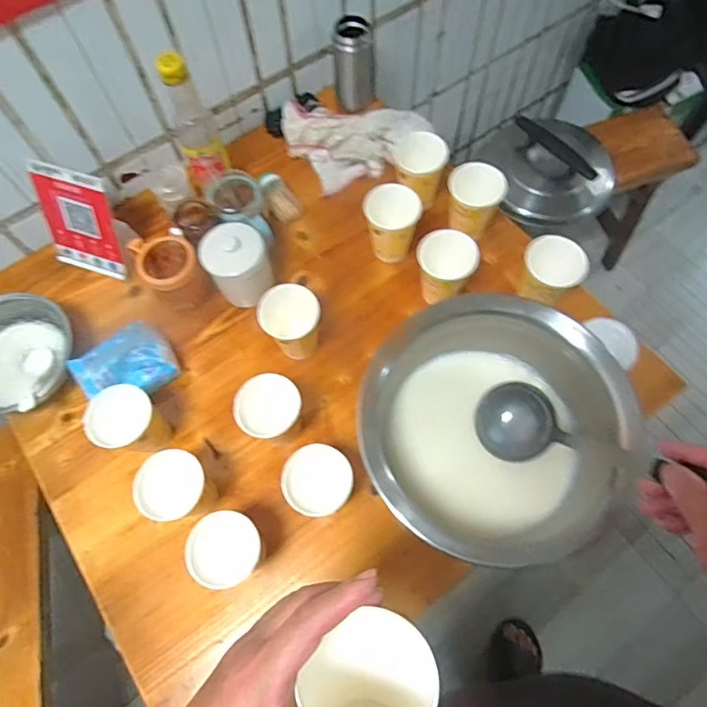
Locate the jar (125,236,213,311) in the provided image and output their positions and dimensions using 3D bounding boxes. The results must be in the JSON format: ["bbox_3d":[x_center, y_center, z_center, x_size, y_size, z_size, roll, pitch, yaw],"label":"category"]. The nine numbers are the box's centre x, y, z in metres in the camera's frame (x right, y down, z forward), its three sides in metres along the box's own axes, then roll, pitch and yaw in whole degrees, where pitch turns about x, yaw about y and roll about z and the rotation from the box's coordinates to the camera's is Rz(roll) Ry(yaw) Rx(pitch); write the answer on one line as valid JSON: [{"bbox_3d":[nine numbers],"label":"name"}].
[{"bbox_3d":[-0.269,-0.119,0.768,0.080,0.094,0.097,-35,71,-12],"label":"jar"}]

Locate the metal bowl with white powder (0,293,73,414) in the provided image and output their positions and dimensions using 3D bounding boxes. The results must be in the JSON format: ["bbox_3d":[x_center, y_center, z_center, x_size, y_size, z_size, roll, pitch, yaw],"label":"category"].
[{"bbox_3d":[-0.484,0.002,0.735,0.166,0.080,0.162,0,68,1],"label":"metal bowl with white powder"}]

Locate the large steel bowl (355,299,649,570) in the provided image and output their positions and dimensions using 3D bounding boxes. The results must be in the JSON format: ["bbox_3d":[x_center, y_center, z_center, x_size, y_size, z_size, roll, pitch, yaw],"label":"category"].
[{"bbox_3d":[0.155,0.100,0.623,0.291,0.181,0.277,8,68,4],"label":"large steel bowl"}]

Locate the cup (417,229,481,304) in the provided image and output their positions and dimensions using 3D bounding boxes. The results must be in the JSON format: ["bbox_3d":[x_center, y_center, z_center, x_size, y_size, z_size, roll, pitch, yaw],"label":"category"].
[{"bbox_3d":[0.126,-0.114,0.725,0.079,0.107,0.068,28,71,12],"label":"cup"}]

